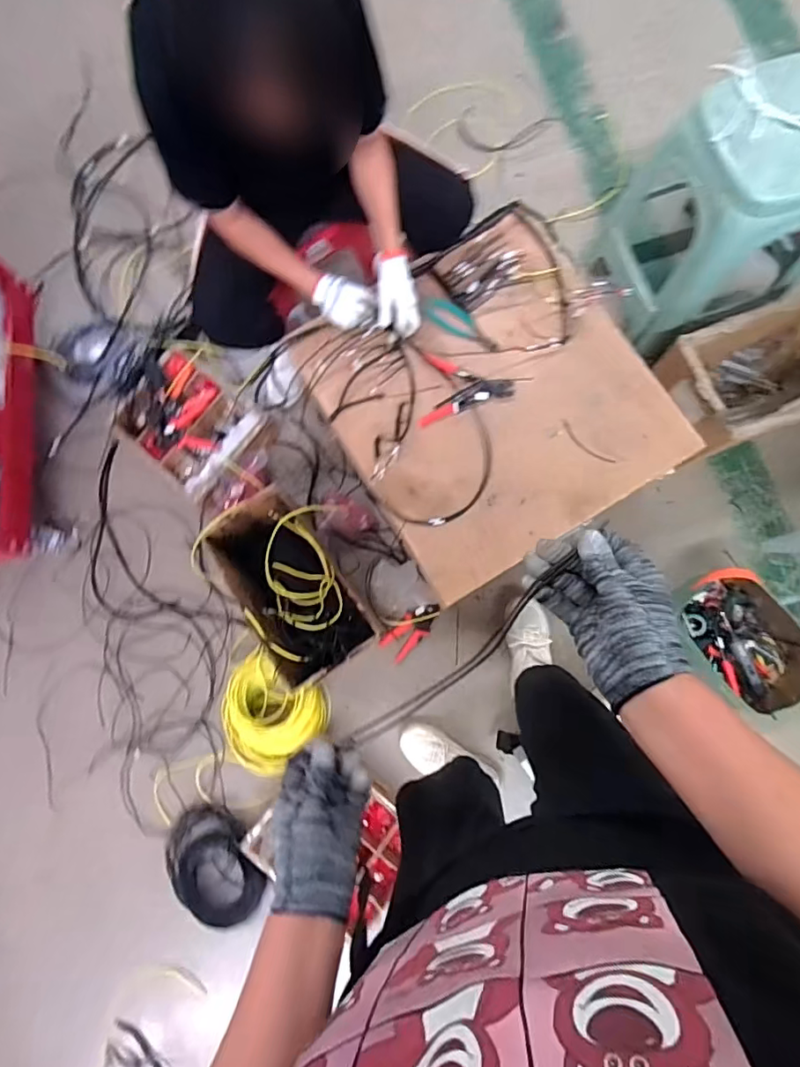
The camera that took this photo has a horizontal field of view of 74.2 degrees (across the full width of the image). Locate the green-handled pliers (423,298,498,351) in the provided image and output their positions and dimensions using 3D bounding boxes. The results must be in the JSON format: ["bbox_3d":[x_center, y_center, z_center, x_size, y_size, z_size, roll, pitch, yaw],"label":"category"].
[{"bbox_3d":[0.126,-0.441,1.120,0.186,0.016,0.057,43,84,8],"label":"green-handled pliers"}]

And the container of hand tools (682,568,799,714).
[{"bbox_3d":[0.797,0.251,1.232,0.215,0.110,0.332,-43,81,-4],"label":"container of hand tools"}]

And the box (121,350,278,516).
[{"bbox_3d":[-0.493,-0.255,1.331,0.399,0.096,0.290,40,85,8],"label":"box"}]

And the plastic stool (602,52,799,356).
[{"bbox_3d":[0.712,-0.706,1.175,0.353,0.445,0.354,-18,80,0],"label":"plastic stool"}]

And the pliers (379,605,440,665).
[{"bbox_3d":[0.030,0.236,1.292,0.071,0.023,0.164,44,85,8],"label":"pliers"}]

